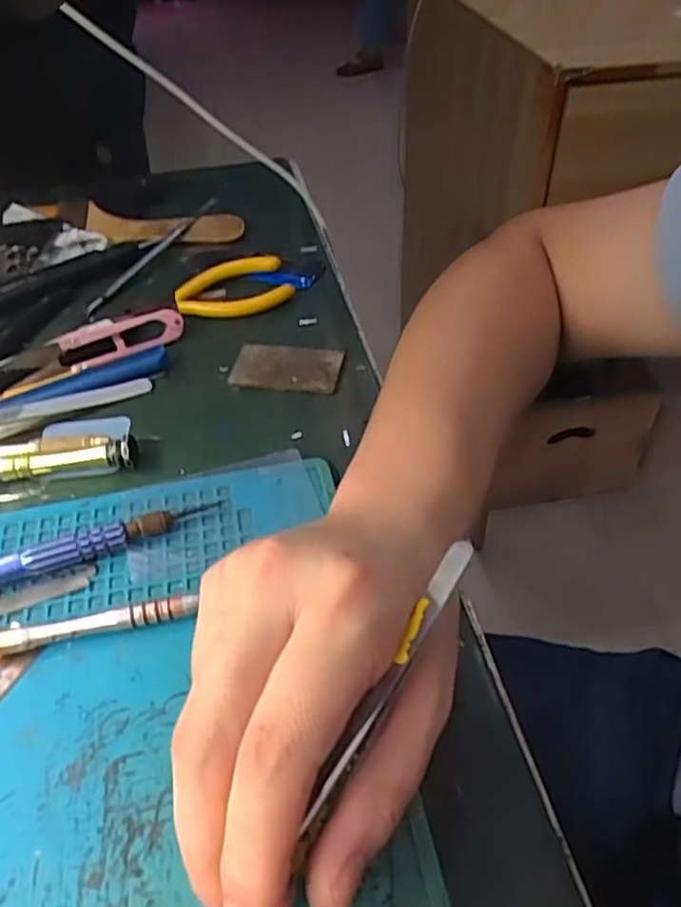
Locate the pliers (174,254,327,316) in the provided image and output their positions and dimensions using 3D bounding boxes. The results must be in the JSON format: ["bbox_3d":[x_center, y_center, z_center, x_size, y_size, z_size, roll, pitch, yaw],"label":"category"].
[{"bbox_3d":[-0.056,-0.110,0.435,0.098,0.014,0.048,-19,47,-16],"label":"pliers"}]

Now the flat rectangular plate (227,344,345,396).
[{"bbox_3d":[-0.029,-0.049,0.374,0.059,0.004,0.036,7,45,10],"label":"flat rectangular plate"}]

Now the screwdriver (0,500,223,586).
[{"bbox_3d":[-0.112,0.039,0.281,0.120,0.018,0.012,-20,47,-17],"label":"screwdriver"}]

